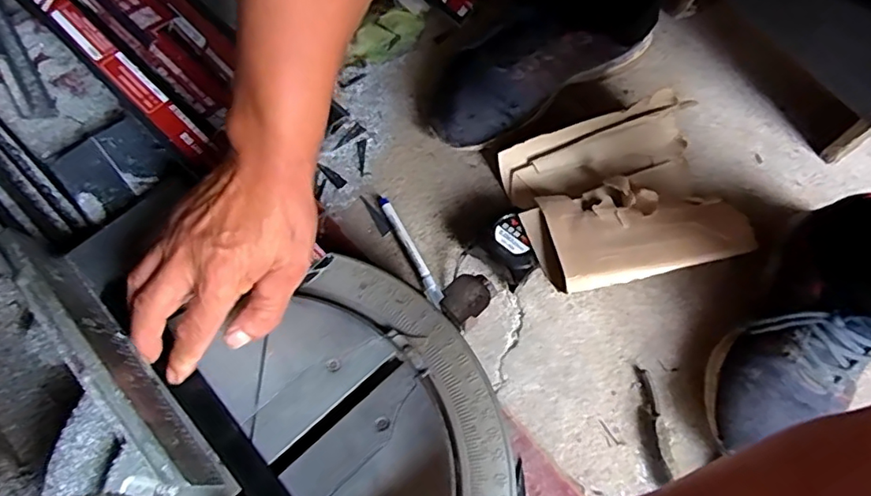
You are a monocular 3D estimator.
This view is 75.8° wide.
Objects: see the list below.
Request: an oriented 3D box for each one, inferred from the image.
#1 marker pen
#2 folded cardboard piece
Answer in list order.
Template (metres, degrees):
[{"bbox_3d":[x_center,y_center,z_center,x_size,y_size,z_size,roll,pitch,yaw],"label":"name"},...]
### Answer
[{"bbox_3d":[-0.025,0.000,0.564,0.013,0.016,0.130,-25,73,-11],"label":"marker pen"},{"bbox_3d":[0.185,-0.052,0.565,0.208,0.062,0.177,-14,71,-8],"label":"folded cardboard piece"}]

